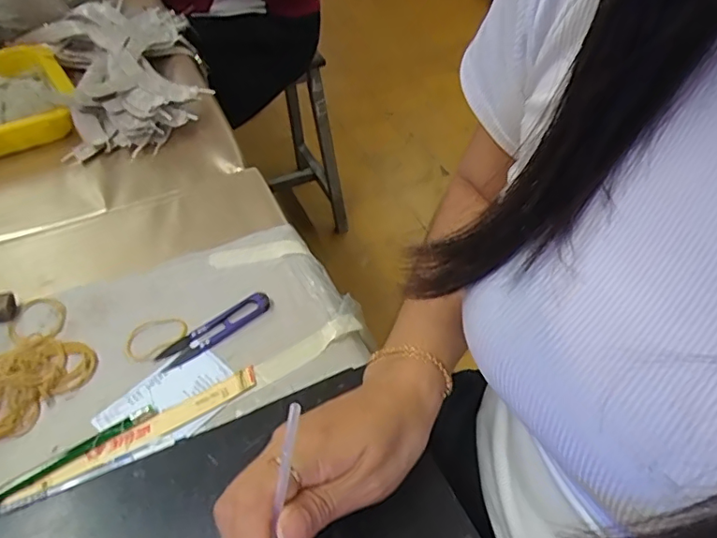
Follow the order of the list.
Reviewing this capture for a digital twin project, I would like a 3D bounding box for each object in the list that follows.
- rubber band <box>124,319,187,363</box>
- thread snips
[{"bbox_3d":[-0.169,0.054,0.457,0.051,0.004,0.035,-33,56,-28],"label":"rubber band"},{"bbox_3d":[-0.119,0.049,0.460,0.098,0.009,0.024,-31,55,-26],"label":"thread snips"}]

